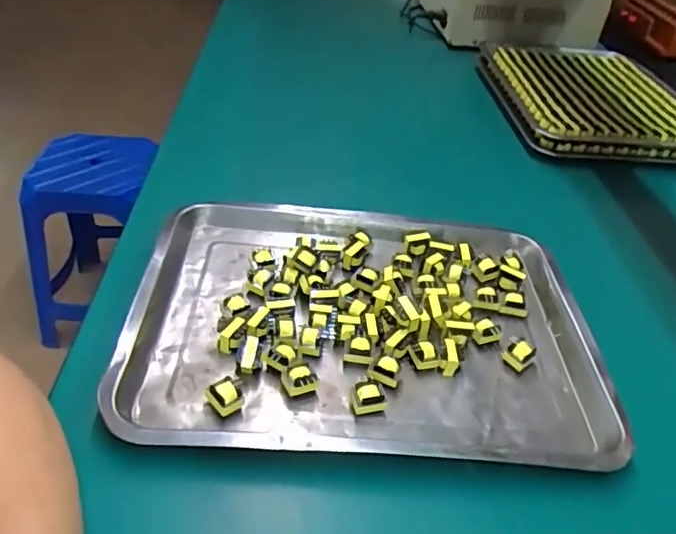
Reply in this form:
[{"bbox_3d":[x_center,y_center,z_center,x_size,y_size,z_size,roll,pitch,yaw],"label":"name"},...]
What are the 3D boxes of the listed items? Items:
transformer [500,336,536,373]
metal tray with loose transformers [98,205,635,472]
[{"bbox_3d":[0.153,0.073,0.482,0.023,0.023,0.017,32,46,29],"label":"transformer"},{"bbox_3d":[0.028,0.042,0.497,0.395,0.035,0.292,2,39,-4],"label":"metal tray with loose transformers"}]

